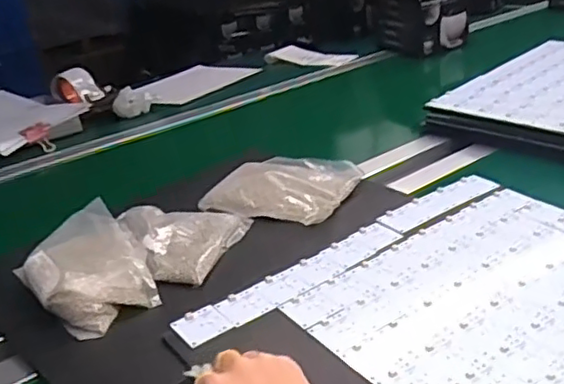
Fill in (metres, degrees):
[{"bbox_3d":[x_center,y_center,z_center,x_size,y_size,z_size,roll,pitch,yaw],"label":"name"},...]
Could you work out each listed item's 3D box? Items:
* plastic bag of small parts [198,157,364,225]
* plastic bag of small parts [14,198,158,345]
[{"bbox_3d":[0.002,-0.011,0.843,0.182,0.028,0.165,7,29,24],"label":"plastic bag of small parts"},{"bbox_3d":[-0.213,0.087,0.683,0.118,0.064,0.169,-21,30,-29],"label":"plastic bag of small parts"}]

